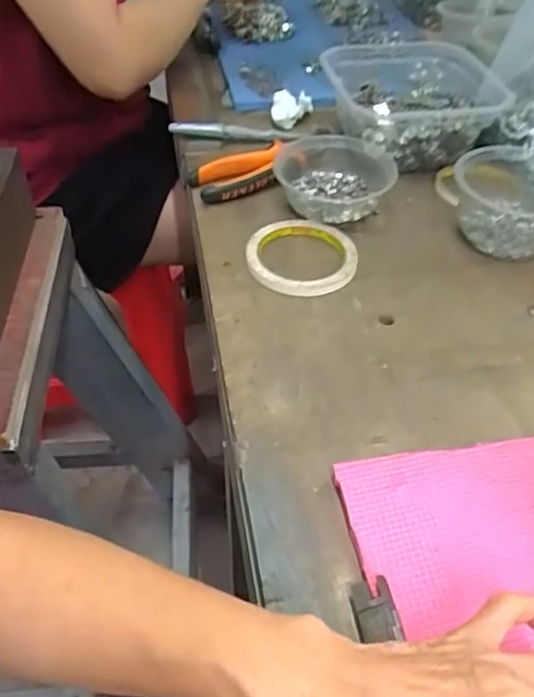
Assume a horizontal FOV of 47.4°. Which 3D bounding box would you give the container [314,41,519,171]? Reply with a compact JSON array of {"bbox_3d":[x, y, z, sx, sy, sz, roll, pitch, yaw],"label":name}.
[{"bbox_3d":[0.164,-0.274,0.677,0.176,0.074,0.169,-5,47,-7],"label":"container"}]

